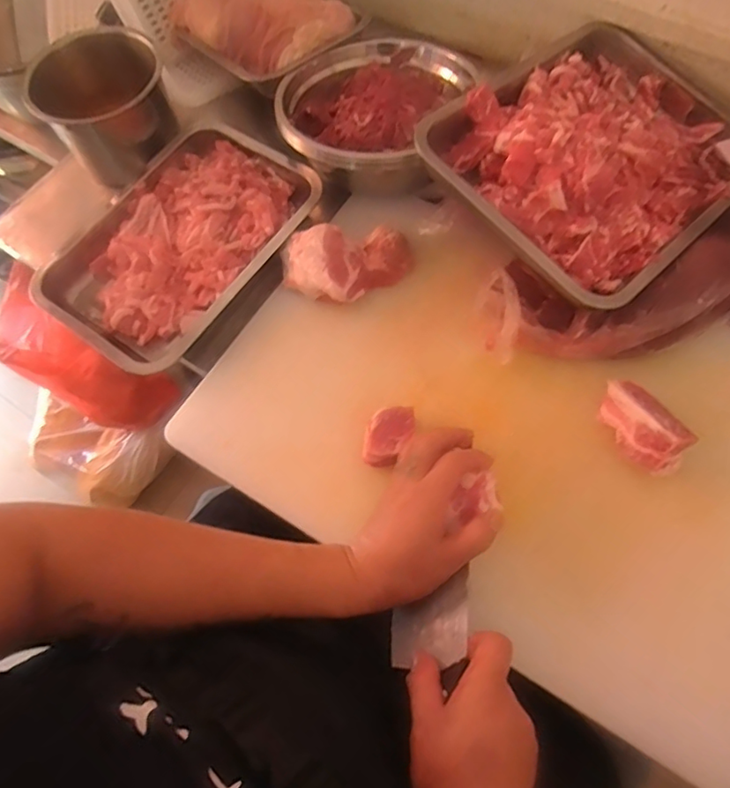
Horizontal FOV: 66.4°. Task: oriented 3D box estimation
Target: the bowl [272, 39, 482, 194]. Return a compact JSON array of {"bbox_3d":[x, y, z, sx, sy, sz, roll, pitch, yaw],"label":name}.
[{"bbox_3d":[0.008,-0.339,0.663,0.195,0.067,0.197,25,70,13],"label":"bowl"}]

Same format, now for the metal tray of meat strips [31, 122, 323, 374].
[{"bbox_3d":[-0.198,-0.178,0.645,0.203,0.056,0.327,33,72,16],"label":"metal tray of meat strips"}]

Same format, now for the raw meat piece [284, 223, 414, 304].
[{"bbox_3d":[-0.017,-0.144,0.595,0.138,0.039,0.092,-8,67,-1],"label":"raw meat piece"}]

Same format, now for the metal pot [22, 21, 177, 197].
[{"bbox_3d":[-0.312,-0.347,0.679,0.143,0.097,0.132,-1,67,2],"label":"metal pot"}]

